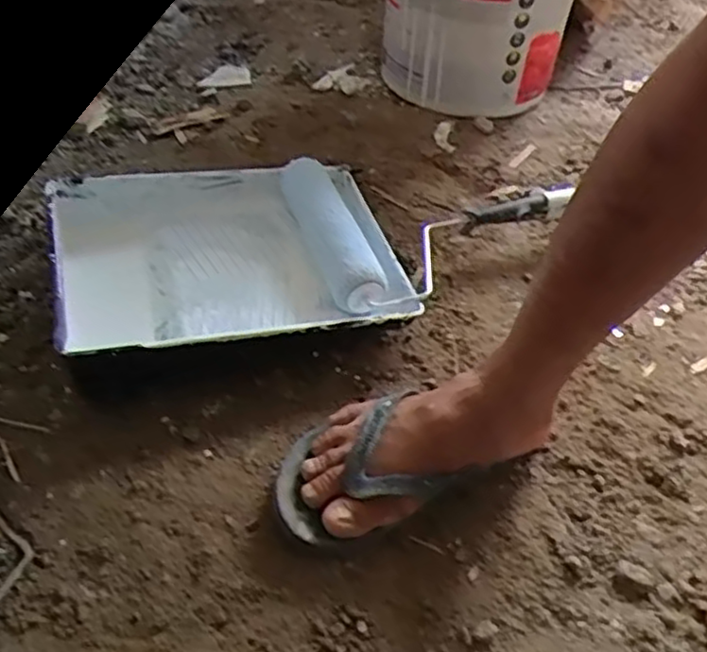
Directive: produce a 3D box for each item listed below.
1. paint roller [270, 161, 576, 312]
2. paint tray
[{"bbox_3d":[0.106,-0.121,0.841,0.346,0.086,0.236,-12,48,-13],"label":"paint roller"},{"bbox_3d":[-0.131,-0.070,0.788,0.352,0.087,0.276,-12,48,-14],"label":"paint tray"}]

